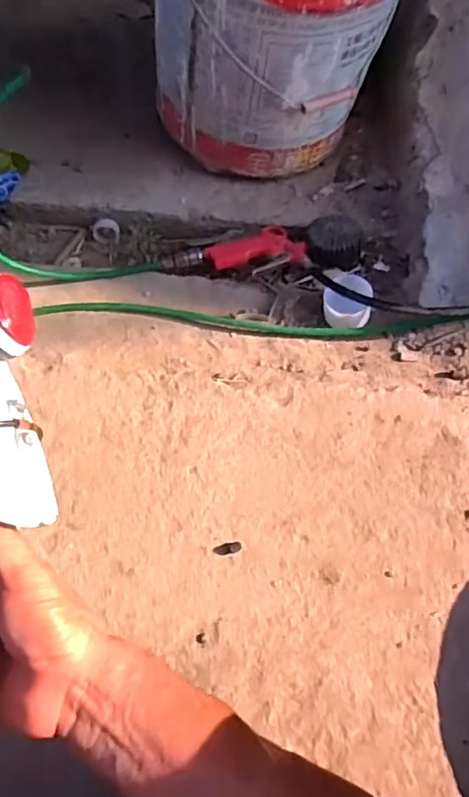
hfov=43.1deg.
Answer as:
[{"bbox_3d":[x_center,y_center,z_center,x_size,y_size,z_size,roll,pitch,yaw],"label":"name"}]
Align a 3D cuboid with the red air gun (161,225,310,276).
[{"bbox_3d":[-0.001,-0.192,0.763,0.183,0.030,0.076,-2,66,-4],"label":"red air gun"}]

